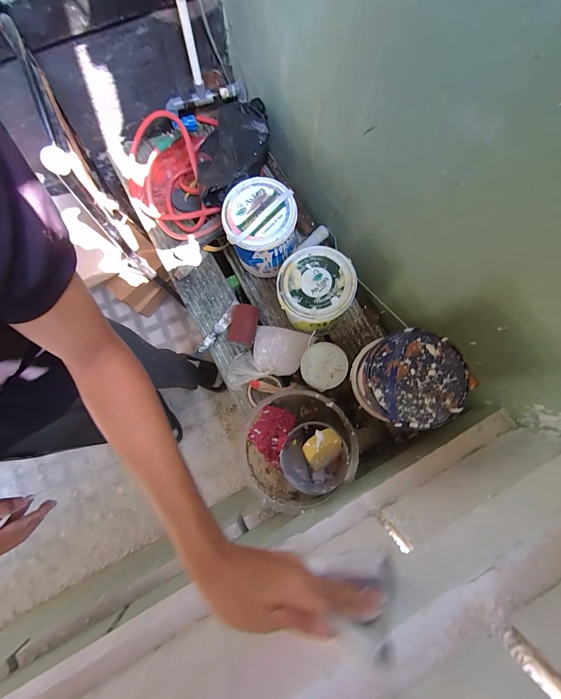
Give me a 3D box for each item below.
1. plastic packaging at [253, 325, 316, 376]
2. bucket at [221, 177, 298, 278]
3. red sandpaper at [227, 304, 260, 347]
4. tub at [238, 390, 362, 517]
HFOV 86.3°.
[{"bbox_3d":[0.003,0.005,0.808,0.154,0.101,0.129,13,79,1],"label":"plastic packaging"},{"bbox_3d":[-0.053,-0.317,0.786,0.174,0.230,0.169,0,79,-1],"label":"bucket"},{"bbox_3d":[-0.104,-0.067,0.841,0.076,0.051,0.111,13,79,1],"label":"red sandpaper"},{"bbox_3d":[0.037,0.224,0.696,0.225,0.214,0.239,0,79,-1],"label":"tub"}]

